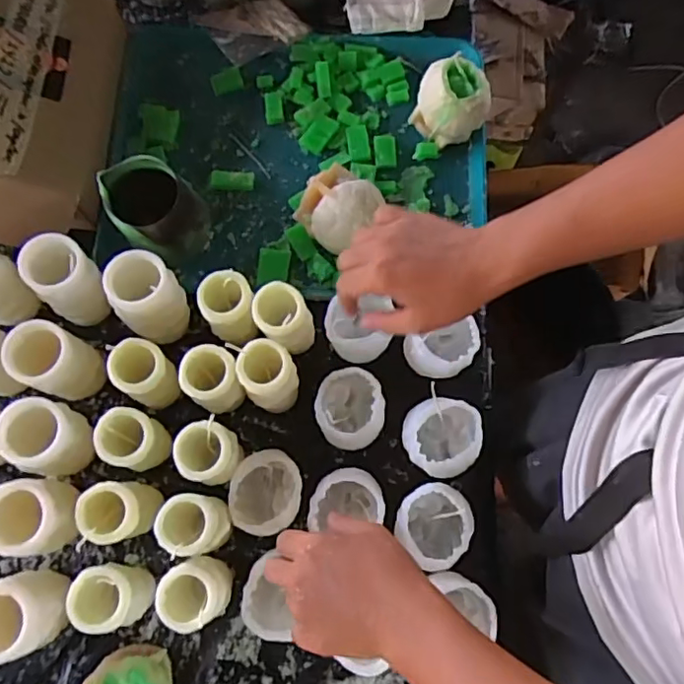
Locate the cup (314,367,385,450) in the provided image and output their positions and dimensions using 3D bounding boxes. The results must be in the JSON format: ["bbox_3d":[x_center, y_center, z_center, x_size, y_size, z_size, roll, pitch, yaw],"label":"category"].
[{"bbox_3d":[0.008,0.069,0.585,0.069,0.054,0.080,1,75,-1],"label":"cup"}]

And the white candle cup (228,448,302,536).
[{"bbox_3d":[-0.072,0.146,0.564,0.068,0.054,0.079,6,75,0],"label":"white candle cup"}]

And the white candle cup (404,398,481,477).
[{"bbox_3d":[0.096,0.094,0.570,0.070,0.058,0.073,0,75,-1],"label":"white candle cup"}]

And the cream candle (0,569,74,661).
[{"bbox_3d":[-0.277,0.236,0.508,0.056,0.113,0.061,0,75,-1],"label":"cream candle"}]

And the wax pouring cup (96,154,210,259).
[{"bbox_3d":[-0.188,-0.133,0.605,0.090,0.101,0.081,-30,77,-8],"label":"wax pouring cup"}]

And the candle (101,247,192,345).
[{"bbox_3d":[-0.193,-0.042,0.577,0.060,0.095,0.066,0,75,-1],"label":"candle"}]

